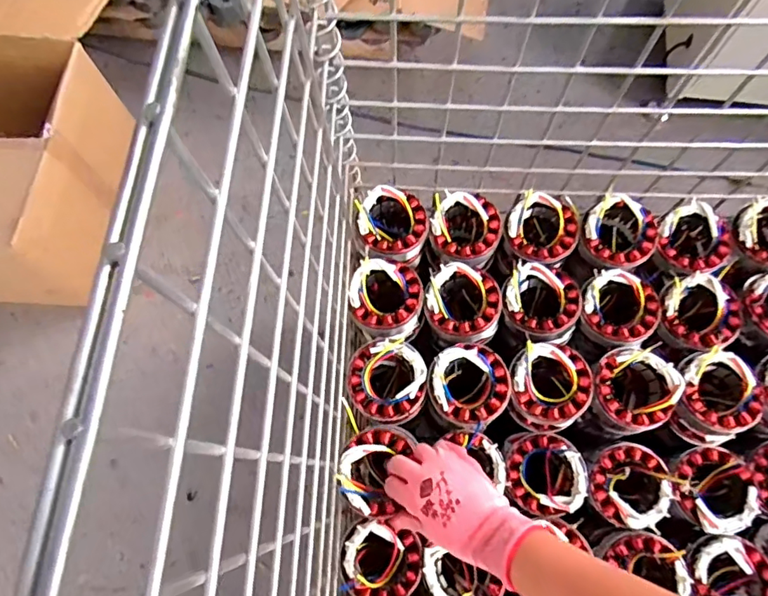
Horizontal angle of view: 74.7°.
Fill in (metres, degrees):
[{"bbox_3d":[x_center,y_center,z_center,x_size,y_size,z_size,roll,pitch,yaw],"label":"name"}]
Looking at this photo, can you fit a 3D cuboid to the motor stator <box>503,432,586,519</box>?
[{"bbox_3d":[0.178,0.198,0.568,0.082,0.055,0.086,0,70,1],"label":"motor stator"}]

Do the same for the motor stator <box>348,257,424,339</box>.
[{"bbox_3d":[0.002,0.000,0.578,0.081,0.043,0.085,-6,70,-1],"label":"motor stator"}]

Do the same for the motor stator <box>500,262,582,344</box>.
[{"bbox_3d":[0.181,0.008,0.588,0.090,0.049,0.097,-20,71,-6],"label":"motor stator"}]

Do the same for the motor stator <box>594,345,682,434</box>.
[{"bbox_3d":[0.271,0.099,0.550,0.092,0.050,0.086,0,70,1],"label":"motor stator"}]

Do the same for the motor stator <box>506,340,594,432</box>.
[{"bbox_3d":[0.182,0.096,0.555,0.092,0.055,0.090,0,70,1],"label":"motor stator"}]

